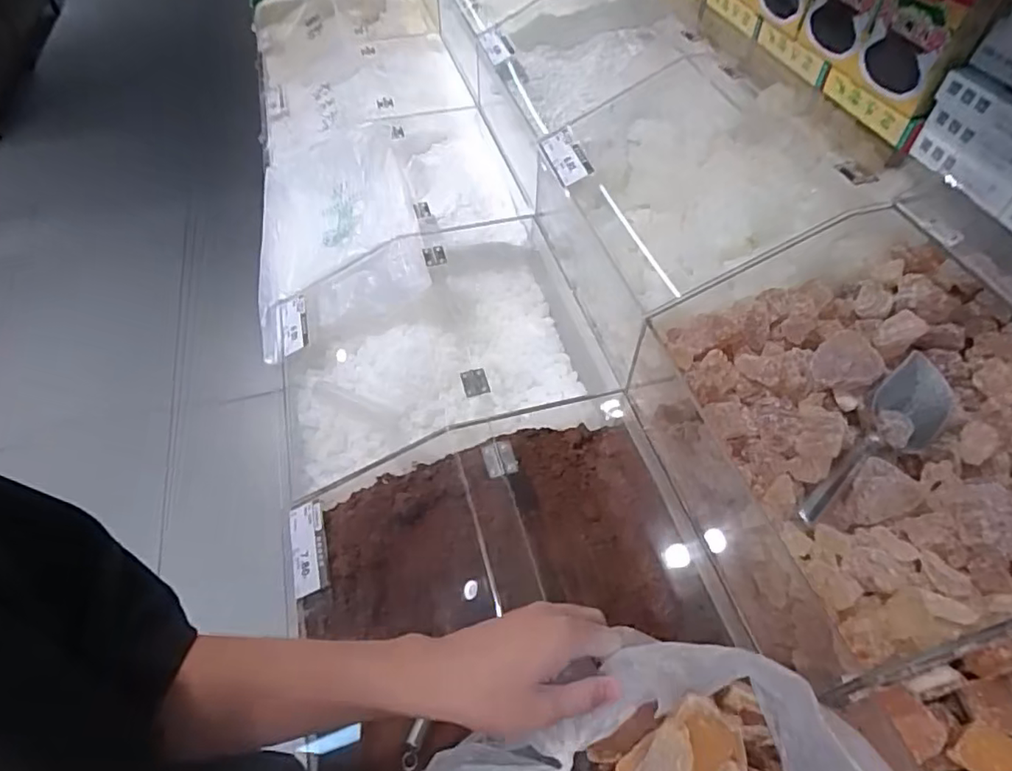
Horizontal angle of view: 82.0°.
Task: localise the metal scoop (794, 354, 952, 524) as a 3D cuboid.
[{"bbox_3d":[0.320,0.045,0.494,0.205,0.042,0.057,-34,59,-23],"label":"metal scoop"}]

